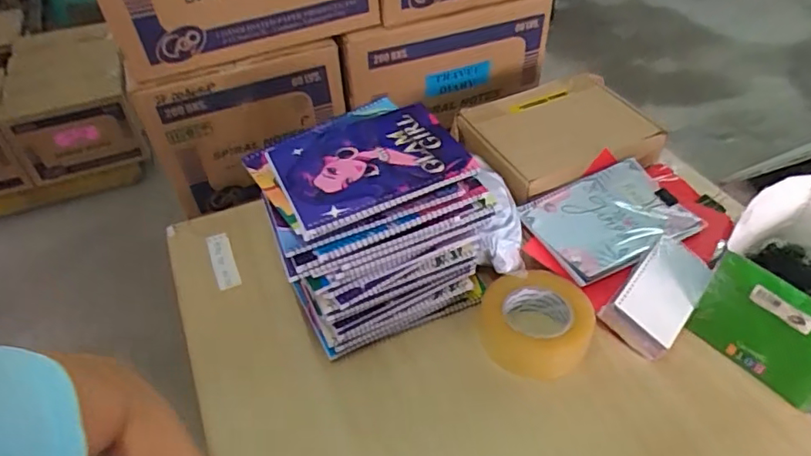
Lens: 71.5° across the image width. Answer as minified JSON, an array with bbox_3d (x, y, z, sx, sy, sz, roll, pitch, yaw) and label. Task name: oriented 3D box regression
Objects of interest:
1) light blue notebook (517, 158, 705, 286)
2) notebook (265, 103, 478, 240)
[{"bbox_3d":[0.283,-0.012,0.789,0.228,0.023,0.155,-20,46,-17],"label":"light blue notebook"},{"bbox_3d":[-0.042,-0.076,0.617,0.195,0.016,0.151,-20,46,-17],"label":"notebook"}]

